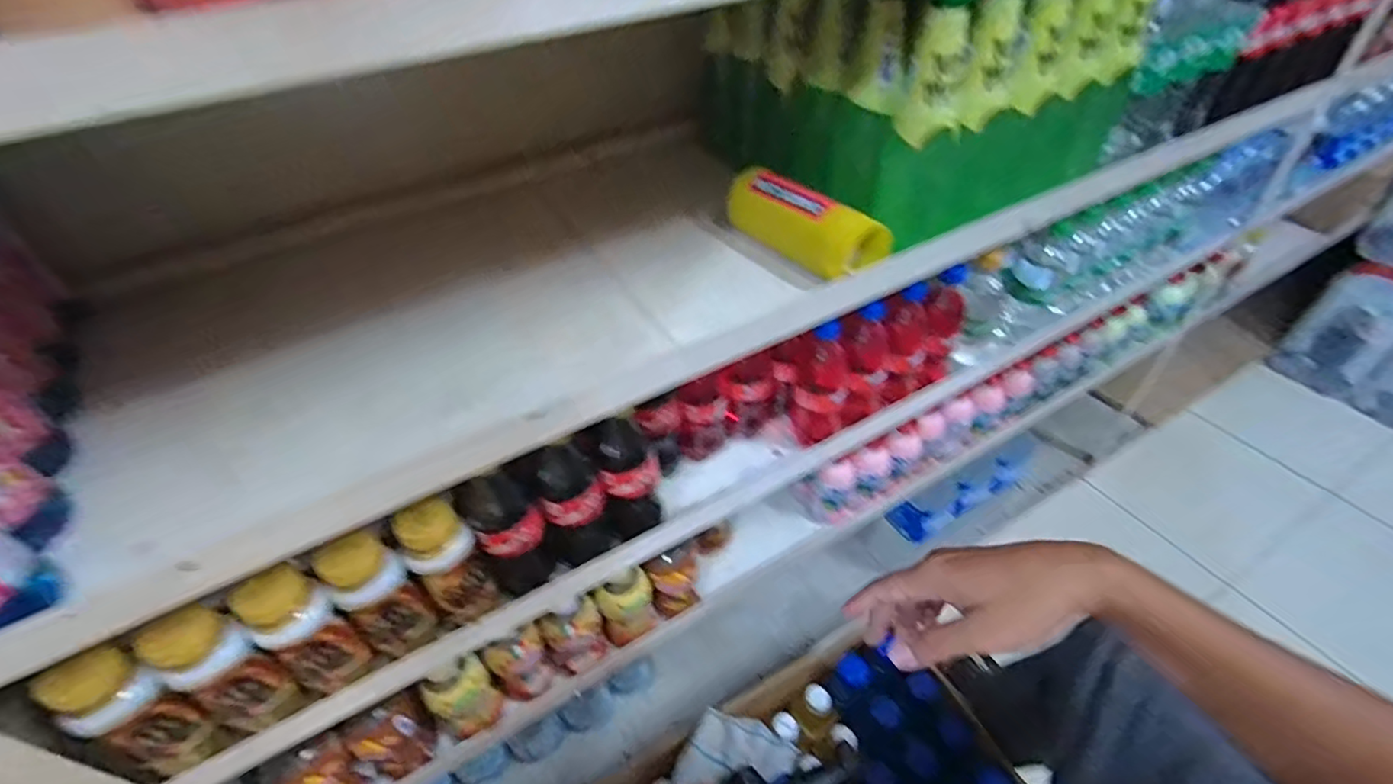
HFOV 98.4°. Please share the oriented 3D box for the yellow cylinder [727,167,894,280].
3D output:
[{"bbox_3d":[0.097,-0.157,0.549,0.046,0.056,0.155,-33,51,-28],"label":"yellow cylinder"}]

